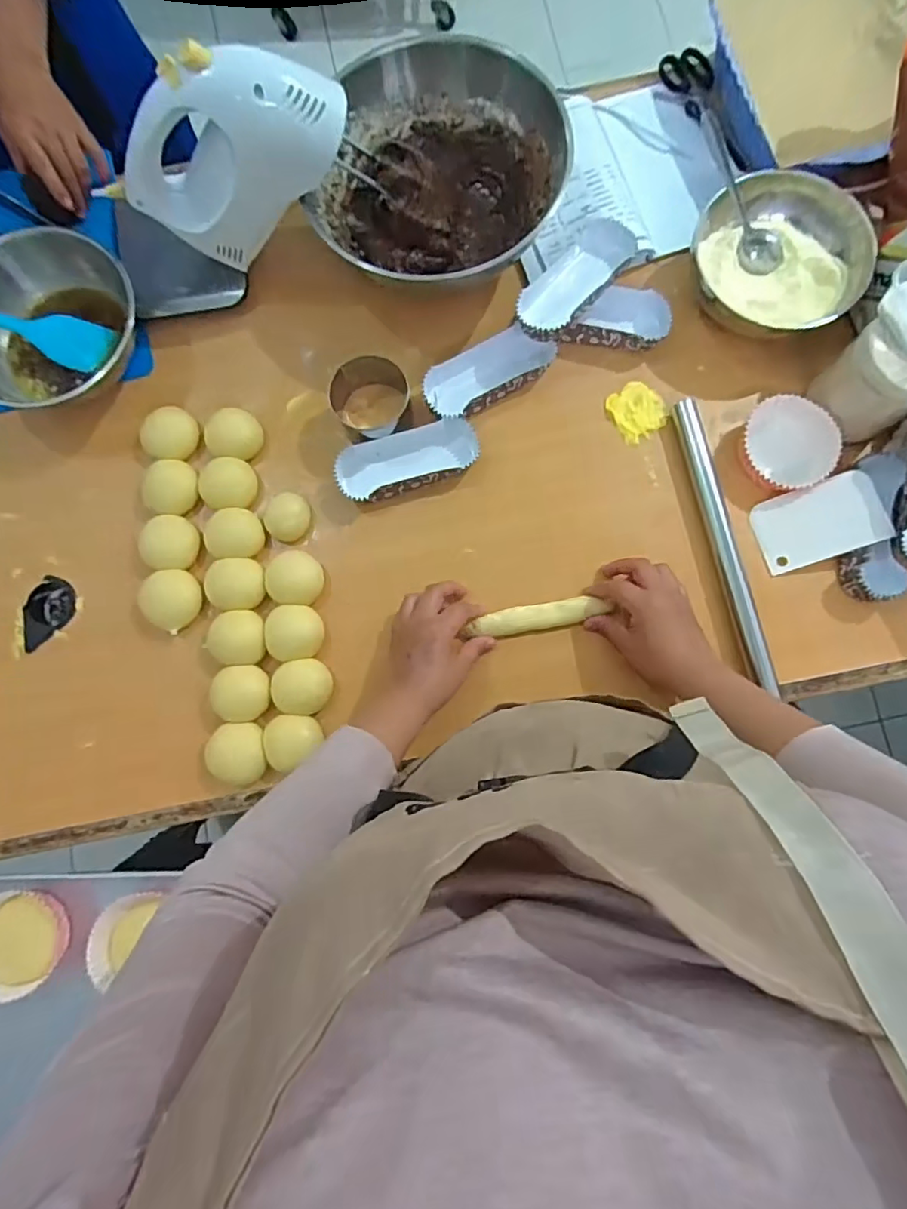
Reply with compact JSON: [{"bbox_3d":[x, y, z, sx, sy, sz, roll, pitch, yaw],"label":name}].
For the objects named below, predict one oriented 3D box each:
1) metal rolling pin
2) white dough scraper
[{"bbox_3d":[0.270,-0.064,0.569,0.021,0.022,0.298,-12,81,-1],"label":"metal rolling pin"},{"bbox_3d":[0.365,-0.083,0.575,0.111,0.010,0.075,-20,83,17],"label":"white dough scraper"}]

